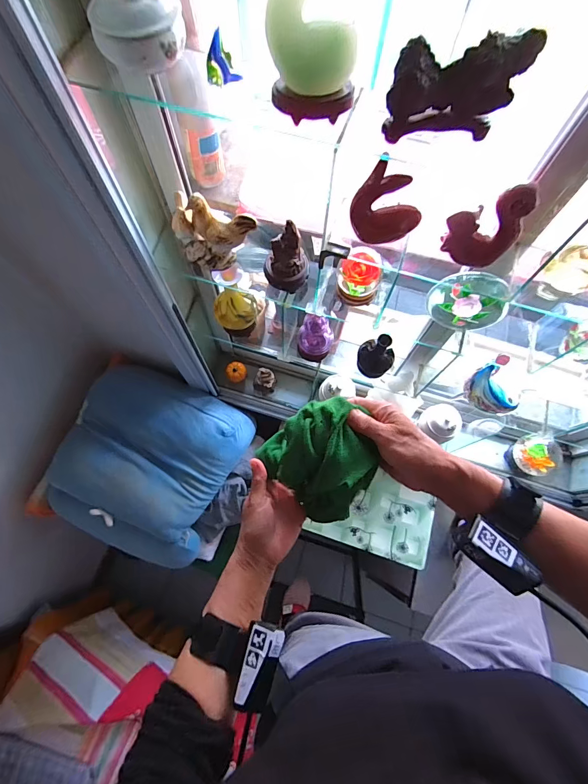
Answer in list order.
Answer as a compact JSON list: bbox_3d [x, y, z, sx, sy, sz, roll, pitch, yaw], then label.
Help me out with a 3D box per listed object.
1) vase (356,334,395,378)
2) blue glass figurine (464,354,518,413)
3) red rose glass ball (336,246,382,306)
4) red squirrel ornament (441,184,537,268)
[{"bbox_3d":[0.179,-0.088,0.749,0.079,0.124,0.072,0,70,-1],"label":"vase"},{"bbox_3d":[0.419,-0.003,0.740,0.069,0.098,0.112,-39,75,-14],"label":"blue glass figurine"},{"bbox_3d":[0.107,-0.189,0.593,0.070,0.067,0.065,0,70,-1],"label":"red rose glass ball"},{"bbox_3d":[0.230,-0.195,0.431,0.082,0.111,0.020,6,70,1],"label":"red squirrel ornament"}]

